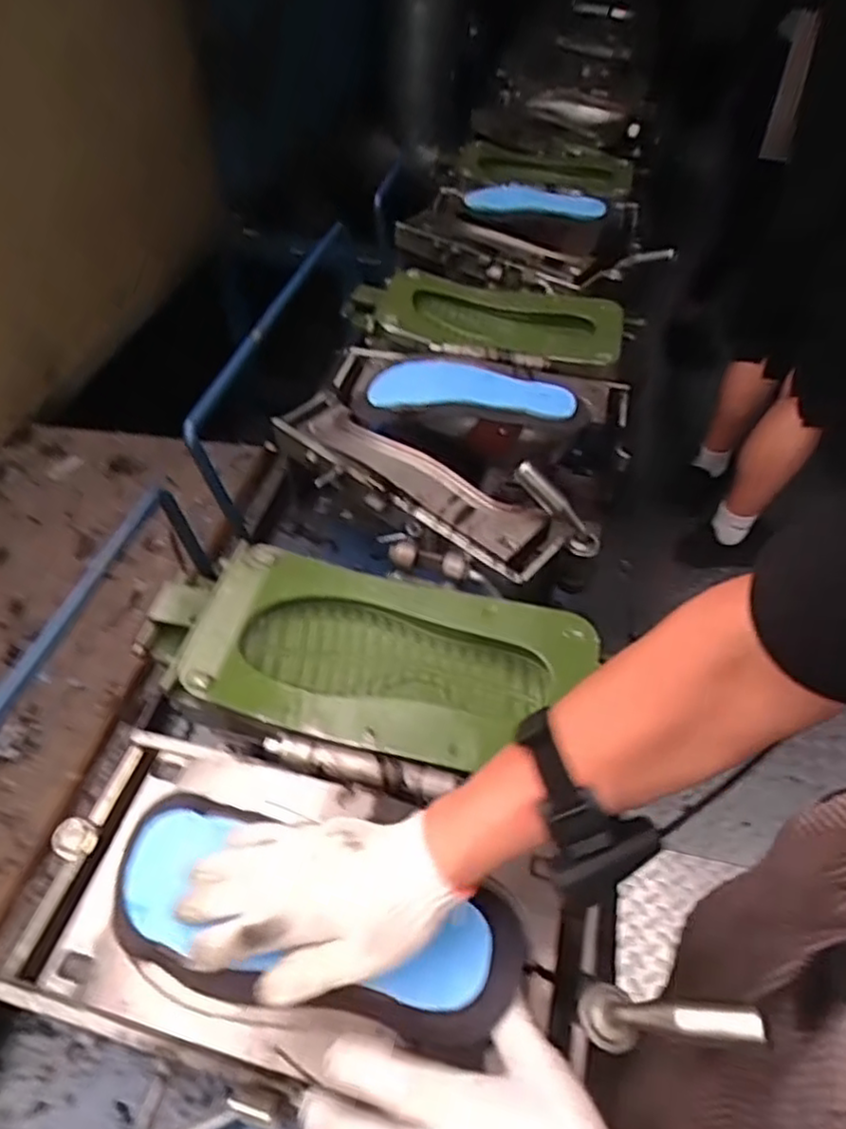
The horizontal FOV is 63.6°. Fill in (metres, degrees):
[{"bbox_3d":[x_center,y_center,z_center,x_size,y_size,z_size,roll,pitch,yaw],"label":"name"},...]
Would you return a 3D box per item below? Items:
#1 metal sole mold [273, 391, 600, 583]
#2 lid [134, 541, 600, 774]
[{"bbox_3d":[-0.004,-0.107,0.754,0.402,0.072,0.110,31,58,23],"label":"metal sole mold"},{"bbox_3d":[-0.052,0.078,0.600,0.372,0.055,0.166,11,53,9],"label":"lid"}]

